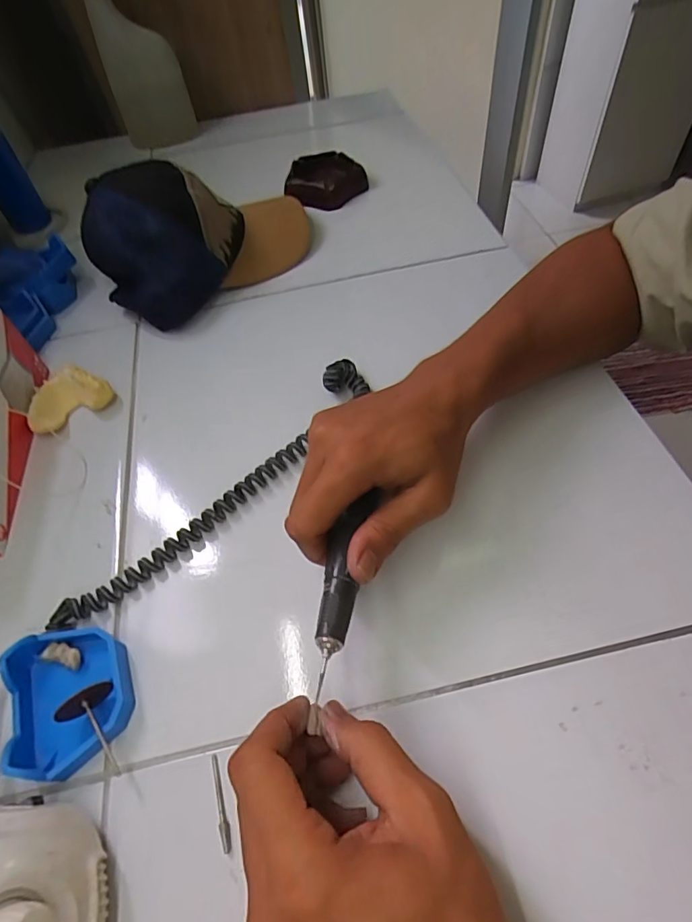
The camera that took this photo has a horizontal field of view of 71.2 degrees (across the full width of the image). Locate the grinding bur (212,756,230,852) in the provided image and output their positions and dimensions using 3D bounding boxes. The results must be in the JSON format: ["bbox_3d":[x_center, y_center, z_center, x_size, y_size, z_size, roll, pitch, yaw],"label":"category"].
[{"bbox_3d":[-0.066,0.177,0.252,0.005,0.004,0.044,-17,55,-8],"label":"grinding bur"}]

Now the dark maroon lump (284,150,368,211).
[{"bbox_3d":[-0.025,-0.360,0.615,0.100,0.026,0.111,-6,54,2],"label":"dark maroon lump"}]

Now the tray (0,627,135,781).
[{"bbox_3d":[-0.159,0.134,0.279,0.064,0.024,0.079,-22,55,-9],"label":"tray"}]

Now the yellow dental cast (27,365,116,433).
[{"bbox_3d":[-0.242,-0.055,0.418,0.069,0.025,0.048,-36,58,-18],"label":"yellow dental cast"}]

